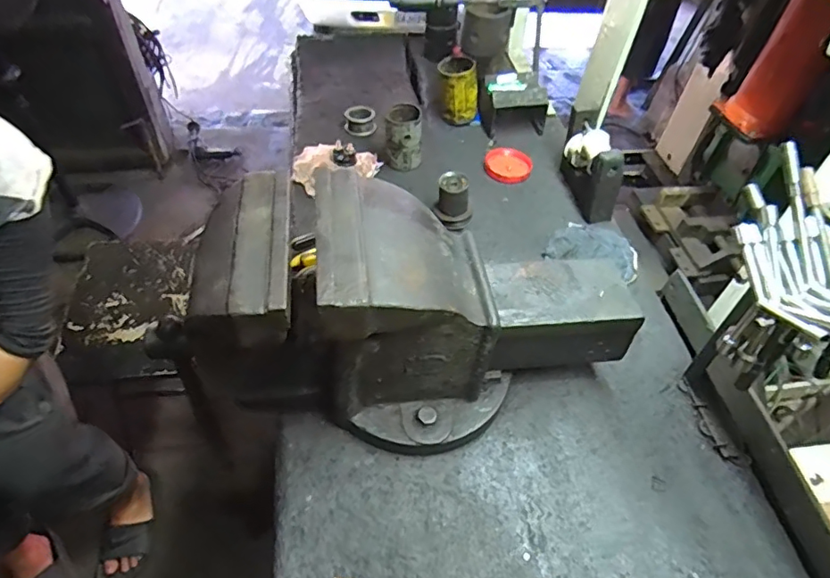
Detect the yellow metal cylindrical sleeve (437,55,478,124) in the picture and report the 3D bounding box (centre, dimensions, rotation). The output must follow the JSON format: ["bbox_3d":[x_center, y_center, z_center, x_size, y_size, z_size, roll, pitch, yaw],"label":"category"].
[{"bbox_3d":[0.090,-0.406,1.113,0.082,0.134,0.077,2,50,-3],"label":"yellow metal cylindrical sleeve"}]

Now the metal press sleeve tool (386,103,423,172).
[{"bbox_3d":[-0.021,-0.281,1.014,0.069,0.109,0.060,2,50,-3],"label":"metal press sleeve tool"}]

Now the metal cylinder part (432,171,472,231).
[{"bbox_3d":[0.067,-0.151,0.924,0.066,0.078,0.062,10,50,4],"label":"metal cylinder part"}]

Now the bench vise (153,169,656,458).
[{"bbox_3d":[-0.003,0.030,0.615,0.536,0.250,0.206,3,50,-2],"label":"bench vise"}]

